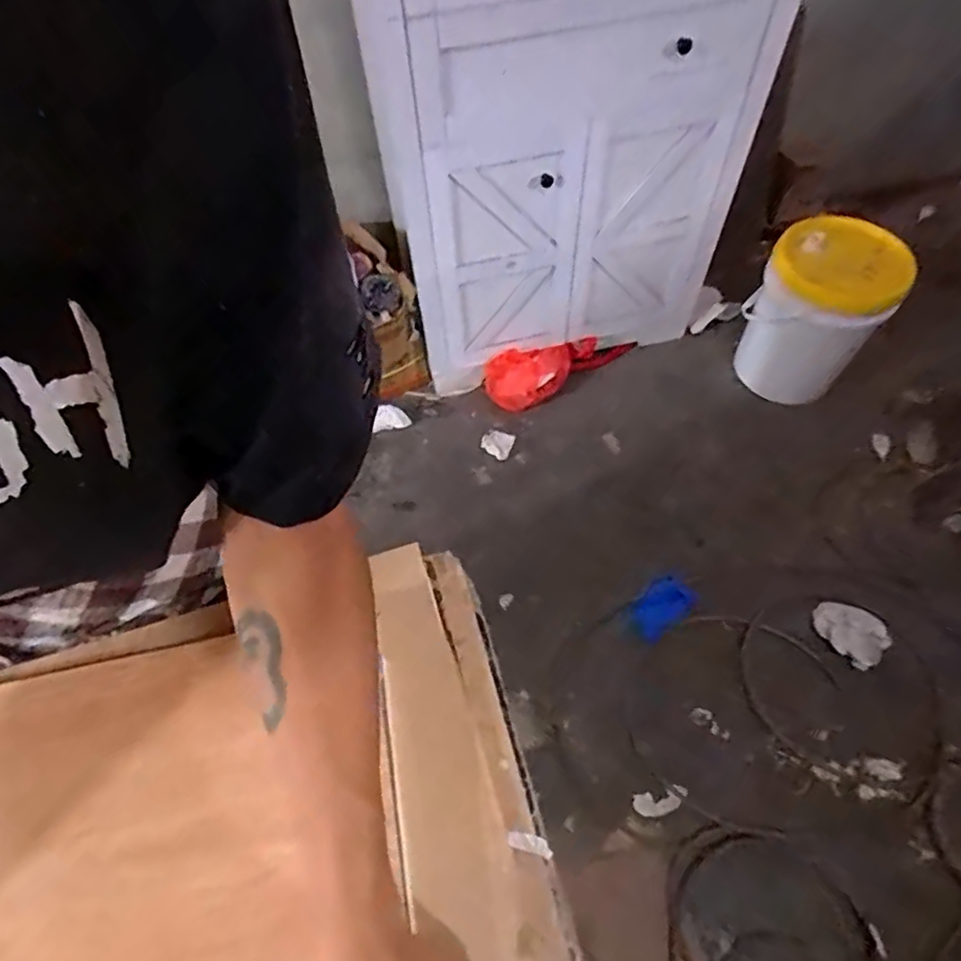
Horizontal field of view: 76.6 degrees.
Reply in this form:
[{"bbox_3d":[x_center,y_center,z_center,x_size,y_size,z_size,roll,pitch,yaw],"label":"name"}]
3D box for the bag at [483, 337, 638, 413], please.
[{"bbox_3d":[0.218,-0.289,1.655,0.409,0.115,0.138,-8,59,-2],"label":"bag"}]

